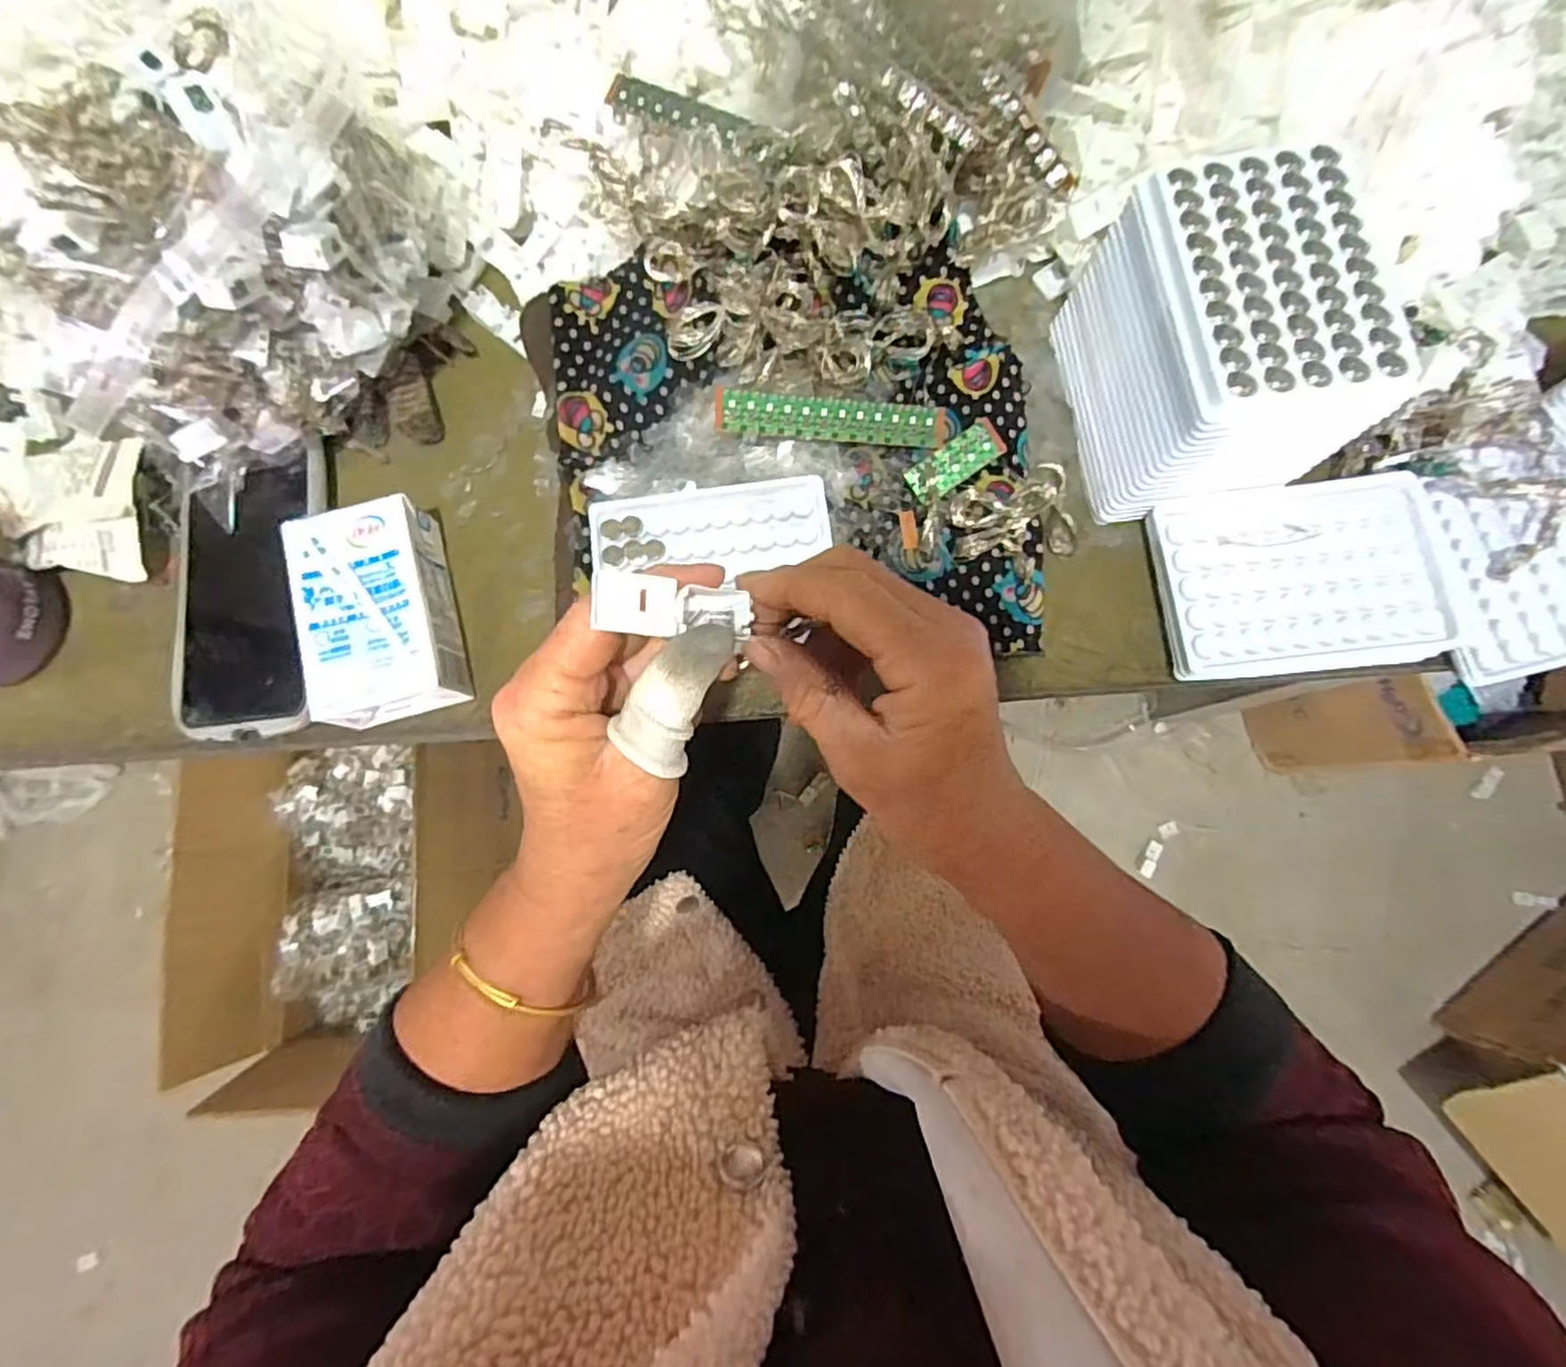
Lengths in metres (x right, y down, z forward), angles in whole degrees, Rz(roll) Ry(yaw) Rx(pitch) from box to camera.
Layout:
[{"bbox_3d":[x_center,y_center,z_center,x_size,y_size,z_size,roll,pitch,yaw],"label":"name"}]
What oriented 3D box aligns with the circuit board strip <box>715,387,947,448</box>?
[{"bbox_3d":[0.027,-0.144,0.375,0.125,0.005,0.023,2,94,-9],"label":"circuit board strip"}]

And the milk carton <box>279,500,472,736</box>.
[{"bbox_3d":[-0.211,-0.036,0.368,0.069,0.041,0.110,-16,80,-1],"label":"milk carton"}]

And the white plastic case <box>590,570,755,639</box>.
[{"bbox_3d":[-0.035,-0.026,0.230,0.054,0.006,0.020,1,78,-32],"label":"white plastic case"}]

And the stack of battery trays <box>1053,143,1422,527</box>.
[{"bbox_3d":[0.213,-0.169,0.346,0.100,0.096,0.133,-11,80,0],"label":"stack of battery trays"}]

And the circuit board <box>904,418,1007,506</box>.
[{"bbox_3d":[0.095,-0.122,0.379,0.055,0.004,0.021,-35,83,4],"label":"circuit board"}]

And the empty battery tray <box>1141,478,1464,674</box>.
[{"bbox_3d":[0.269,-0.055,0.361,0.132,0.023,0.097,-7,80,1],"label":"empty battery tray"}]

